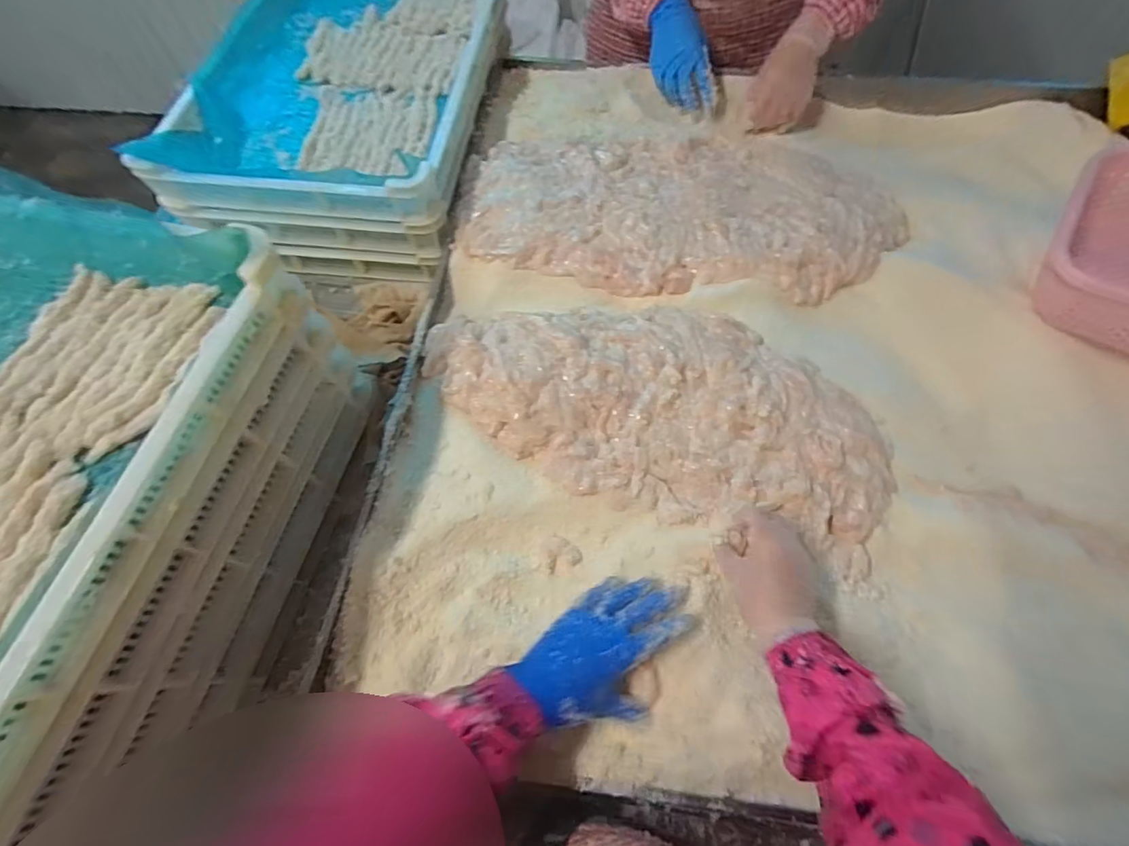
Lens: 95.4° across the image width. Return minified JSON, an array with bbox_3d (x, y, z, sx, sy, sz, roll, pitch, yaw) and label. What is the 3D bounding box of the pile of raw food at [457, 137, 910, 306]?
[{"bbox_3d":[0.177,-0.309,0.724,0.628,0.046,0.307,0,64,0],"label":"pile of raw food"}]

